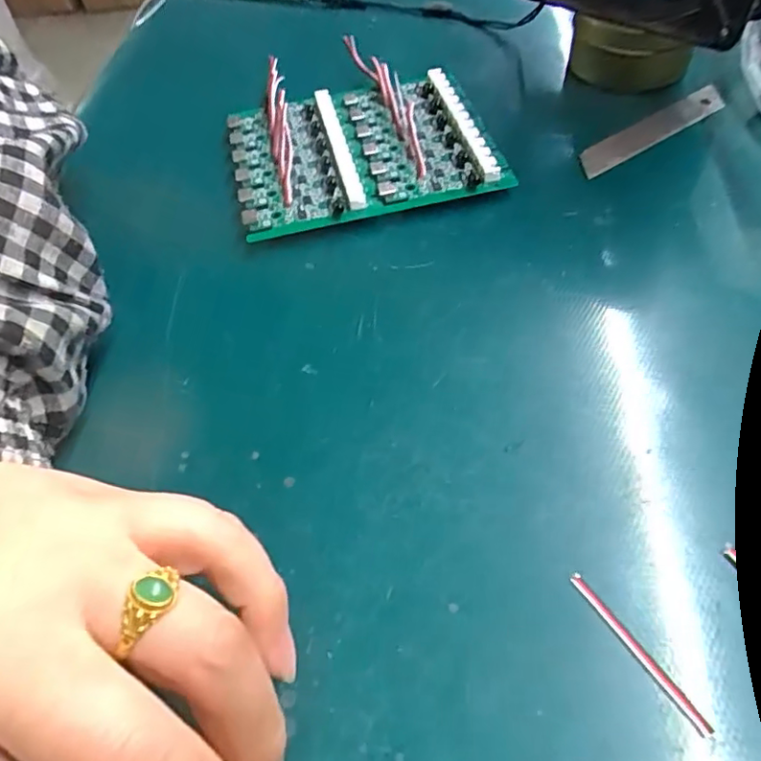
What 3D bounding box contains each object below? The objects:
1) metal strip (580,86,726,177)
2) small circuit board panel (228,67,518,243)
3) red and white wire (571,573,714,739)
[{"bbox_3d":[0.134,-0.124,0.287,0.093,0.005,0.018,-29,55,-14],"label":"metal strip"},{"bbox_3d":[-0.011,-0.115,0.289,0.119,0.015,0.097,-14,53,-3],"label":"small circuit board panel"},{"bbox_3d":[0.070,0.073,0.157,0.004,0.004,0.048,-30,56,-15],"label":"red and white wire"}]

